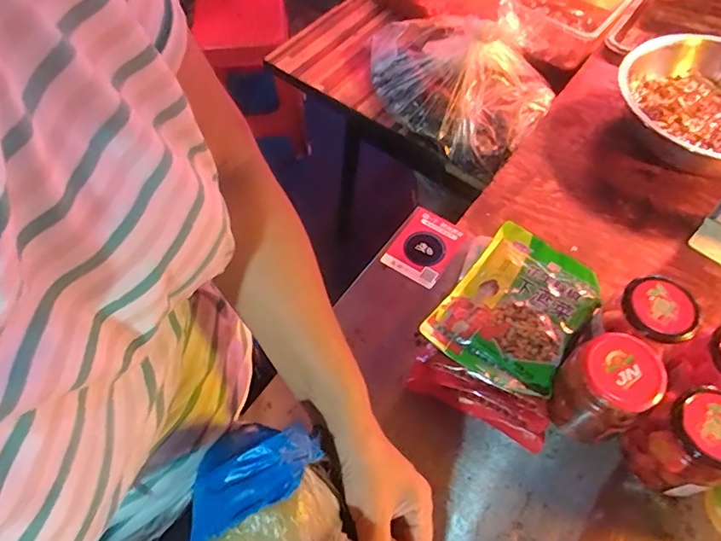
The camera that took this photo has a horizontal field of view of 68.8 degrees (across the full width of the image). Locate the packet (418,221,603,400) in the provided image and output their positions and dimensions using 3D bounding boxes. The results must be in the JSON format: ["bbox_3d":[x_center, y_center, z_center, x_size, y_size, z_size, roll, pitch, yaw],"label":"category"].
[{"bbox_3d":[0.175,0.037,0.585,0.138,0.022,0.196,32,62,19],"label":"packet"}]

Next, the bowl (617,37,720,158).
[{"bbox_3d":[0.588,-0.280,0.837,0.258,0.082,0.274,0,55,0],"label":"bowl"}]

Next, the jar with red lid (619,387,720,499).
[{"bbox_3d":[0.303,0.159,0.487,0.072,0.103,0.075,-20,59,-13],"label":"jar with red lid"}]

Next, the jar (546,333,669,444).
[{"bbox_3d":[0.232,0.116,0.509,0.071,0.099,0.075,0,57,0],"label":"jar"}]

